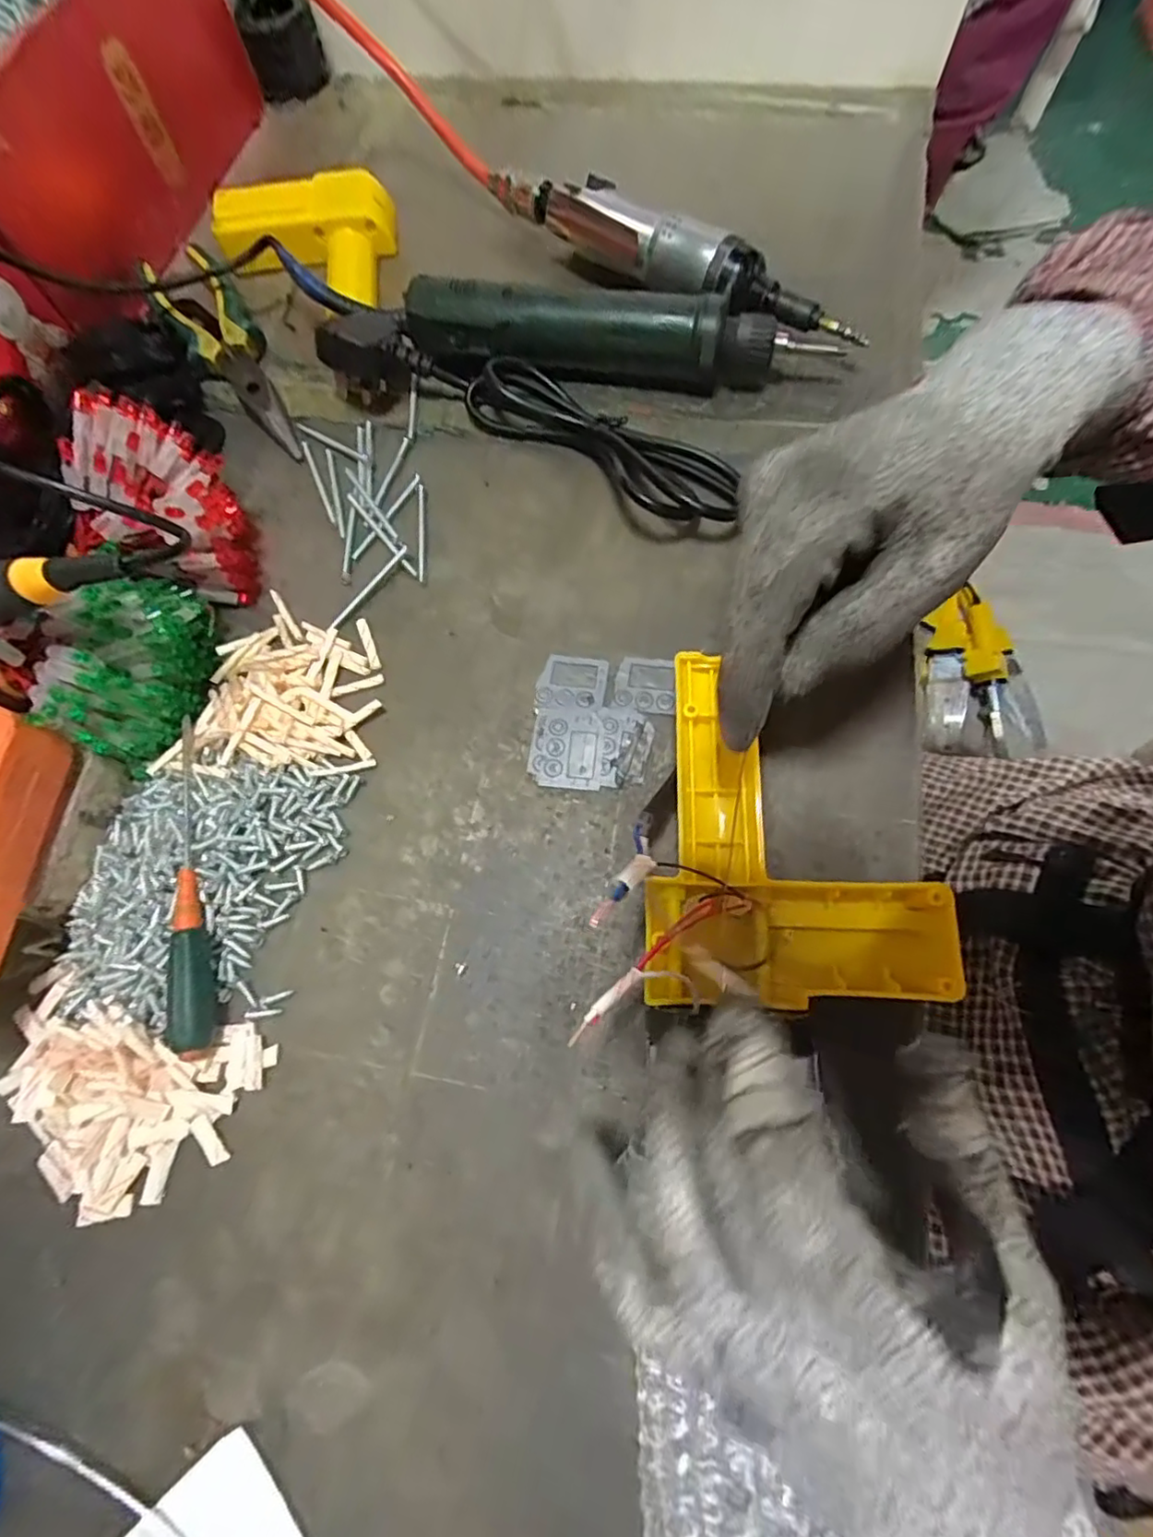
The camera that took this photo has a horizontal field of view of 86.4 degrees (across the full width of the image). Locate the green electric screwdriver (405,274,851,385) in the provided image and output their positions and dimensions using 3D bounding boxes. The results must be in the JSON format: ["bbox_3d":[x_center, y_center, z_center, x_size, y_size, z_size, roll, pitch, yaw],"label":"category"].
[{"bbox_3d":[0.020,-0.247,0.353,0.235,0.037,0.033,6,71,5],"label":"green electric screwdriver"}]

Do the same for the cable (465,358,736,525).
[{"bbox_3d":[0.010,-0.178,0.338,0.167,0.025,0.057,31,75,13],"label":"cable"}]

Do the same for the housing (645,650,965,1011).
[{"bbox_3d":[0.086,0.023,0.258,0.113,0.025,0.141,-1,70,3],"label":"housing"}]

